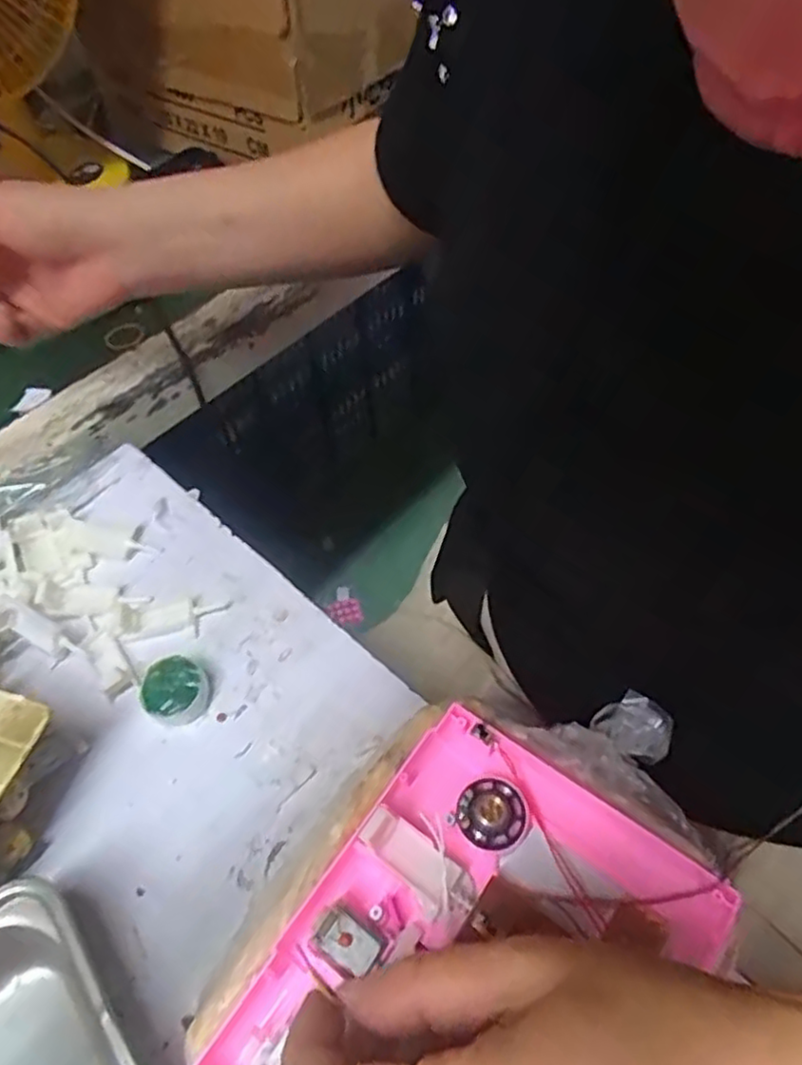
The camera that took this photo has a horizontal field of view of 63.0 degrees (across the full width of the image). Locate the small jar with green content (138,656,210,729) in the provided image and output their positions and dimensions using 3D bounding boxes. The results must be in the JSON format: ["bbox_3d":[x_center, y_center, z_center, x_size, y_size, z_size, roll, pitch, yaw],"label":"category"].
[{"bbox_3d":[-0.118,0.083,0.343,0.032,0.015,0.032,-1,55,2],"label":"small jar with green content"}]

